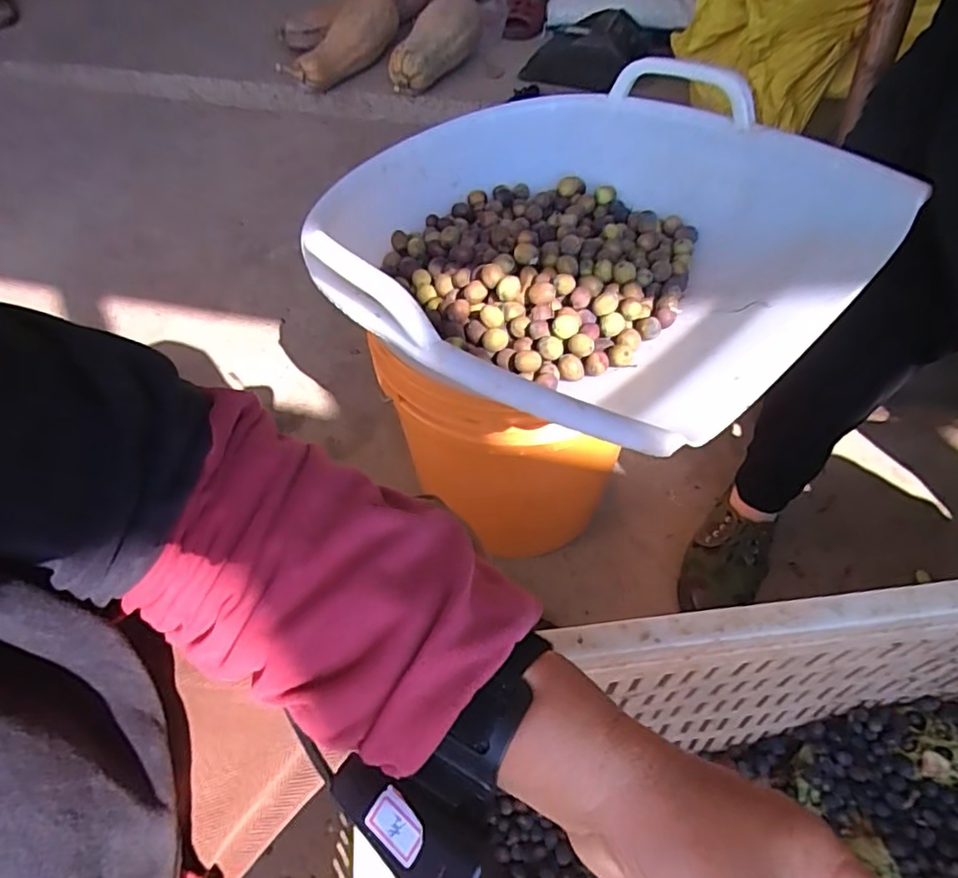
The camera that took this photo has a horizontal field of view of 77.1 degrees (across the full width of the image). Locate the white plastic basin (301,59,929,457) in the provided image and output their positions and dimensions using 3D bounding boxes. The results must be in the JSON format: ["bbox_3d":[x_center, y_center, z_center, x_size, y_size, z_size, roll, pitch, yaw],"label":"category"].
[{"bbox_3d":[0.074,-0.169,0.507,0.419,0.127,0.383,38,64,26],"label":"white plastic basin"}]

